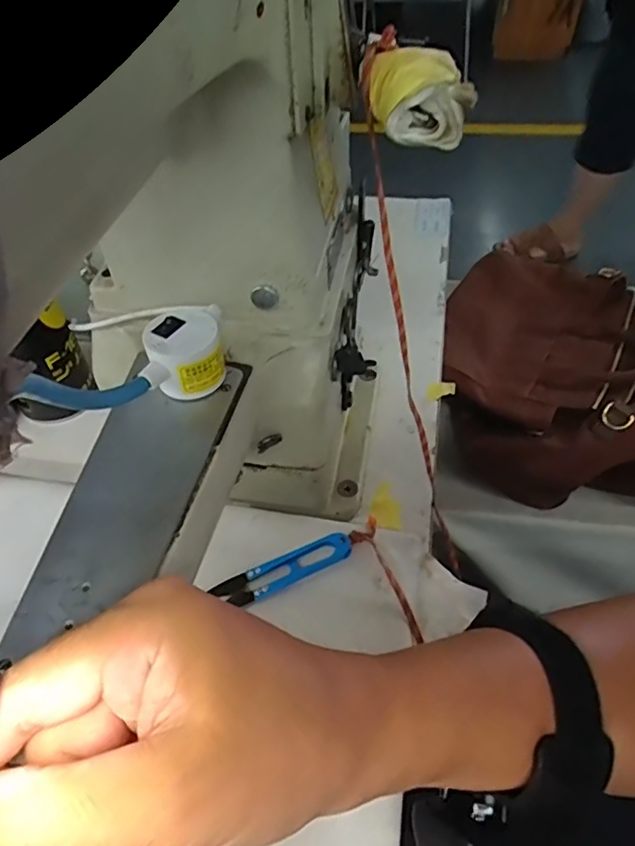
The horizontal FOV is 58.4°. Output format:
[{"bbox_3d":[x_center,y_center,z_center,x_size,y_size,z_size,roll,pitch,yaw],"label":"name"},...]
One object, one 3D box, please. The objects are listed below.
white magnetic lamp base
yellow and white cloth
[{"bbox_3d":[-0.066,-0.037,0.288,0.036,0.031,0.044,-8,50,-2],"label":"white magnetic lamp base"},{"bbox_3d":[0.042,-0.134,0.234,0.042,0.025,0.035,4,51,7],"label":"yellow and white cloth"}]

